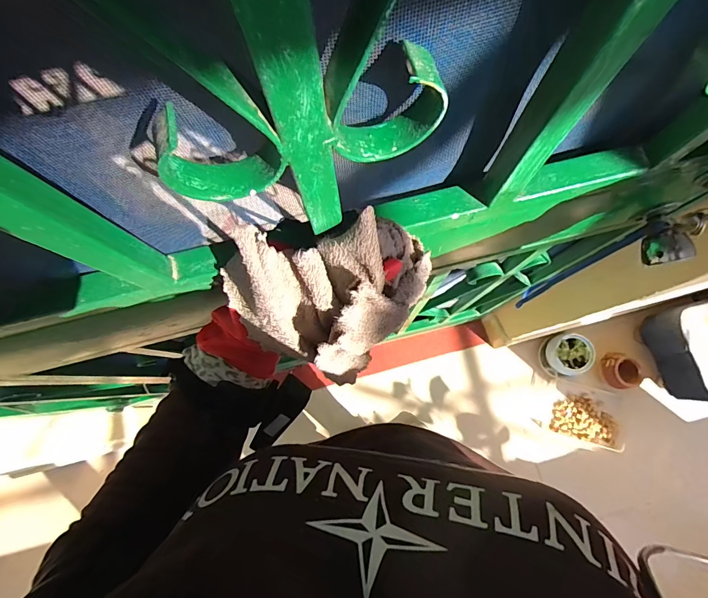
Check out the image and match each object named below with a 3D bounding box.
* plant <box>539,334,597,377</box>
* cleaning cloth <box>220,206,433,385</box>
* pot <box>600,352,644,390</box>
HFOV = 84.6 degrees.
[{"bbox_3d":[0.681,0.179,1.247,0.138,0.088,0.132,0,78,1],"label":"plant"},{"bbox_3d":[-0.023,-0.016,0.257,0.127,0.056,0.110,25,80,7],"label":"cleaning cloth"},{"bbox_3d":[0.844,0.230,1.235,0.112,0.083,0.109,0,78,1],"label":"pot"}]

